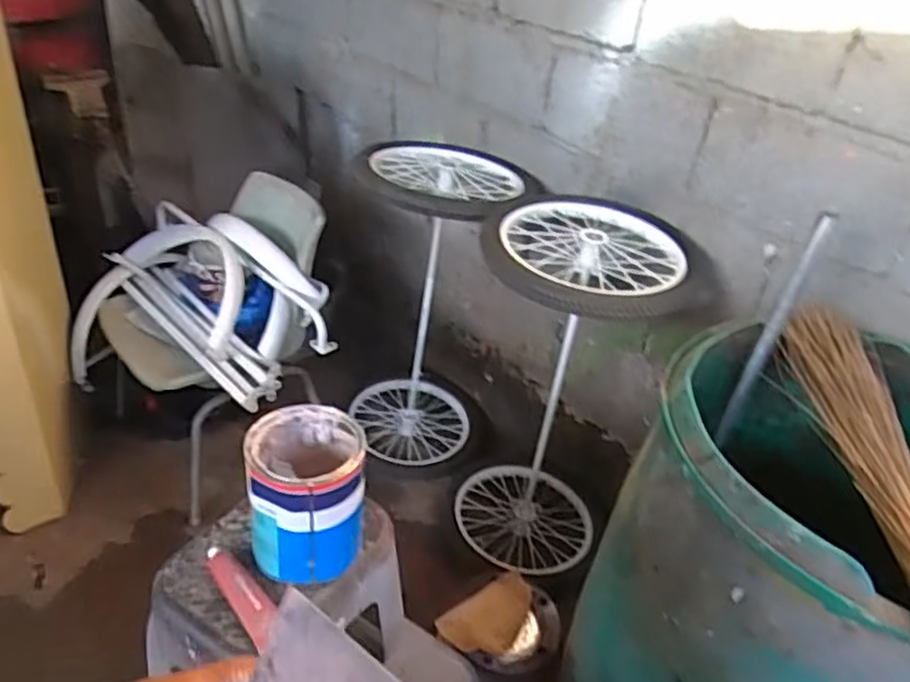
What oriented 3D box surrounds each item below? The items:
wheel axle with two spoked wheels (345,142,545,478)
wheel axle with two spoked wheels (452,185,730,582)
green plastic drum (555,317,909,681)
[{"bbox_3d":[-0.069,-0.073,1.899,0.437,0.860,0.439,13,36,8],"label":"wheel axle with two spoked wheels"},{"bbox_3d":[0.247,0.153,1.631,0.441,0.872,0.421,23,38,20],"label":"wheel axle with two spoked wheels"},{"bbox_3d":[0.512,0.457,1.189,0.533,0.820,0.557,29,41,27],"label":"green plastic drum"}]

